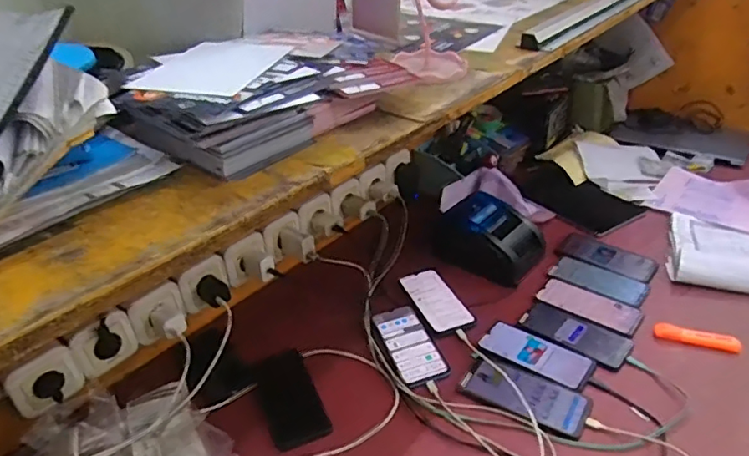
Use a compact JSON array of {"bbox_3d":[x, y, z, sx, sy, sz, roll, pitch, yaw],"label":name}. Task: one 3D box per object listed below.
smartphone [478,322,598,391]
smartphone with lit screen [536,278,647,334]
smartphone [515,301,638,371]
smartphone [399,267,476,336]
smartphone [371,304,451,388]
[{"bbox_3d":[0.245,0.190,0.845,0.164,0.007,0.071,19,38,32],"label":"smartphone"},{"bbox_3d":[0.360,0.131,0.934,0.160,0.010,0.066,21,40,35],"label":"smartphone with lit screen"},{"bbox_3d":[0.319,0.165,0.880,0.163,0.005,0.082,22,40,36],"label":"smartphone"},{"bbox_3d":[0.107,0.118,0.965,0.080,0.008,0.172,-13,33,-14],"label":"smartphone"},{"bbox_3d":[0.056,0.182,0.873,0.074,0.012,0.163,-13,33,-14],"label":"smartphone"}]

